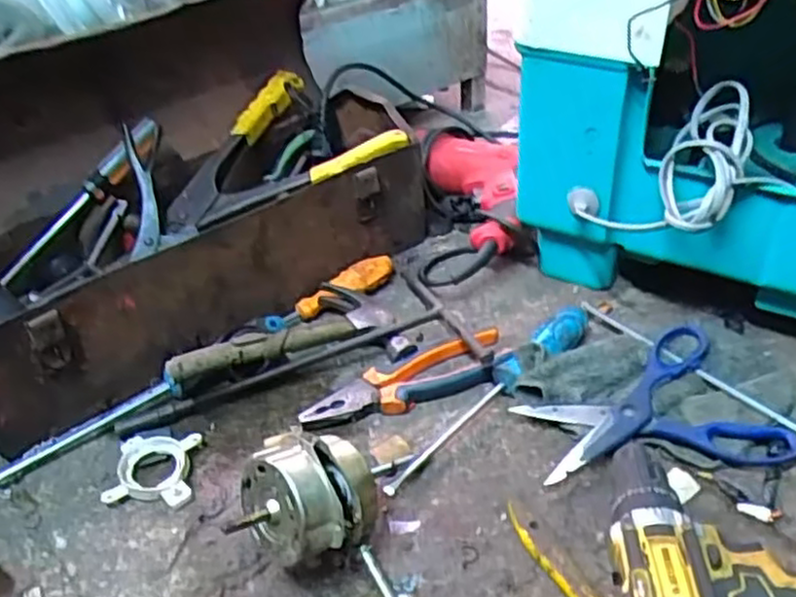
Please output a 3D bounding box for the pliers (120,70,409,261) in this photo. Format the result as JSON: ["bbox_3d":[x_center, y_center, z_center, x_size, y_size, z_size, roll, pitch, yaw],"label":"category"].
[{"bbox_3d":[-0.146,-0.132,0.724,0.269,0.071,0.158,-30,46,-27],"label":"pliers"}]

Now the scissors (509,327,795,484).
[{"bbox_3d":[0.196,0.097,0.583,0.181,0.026,0.133,-15,42,-15],"label":"scissors"}]

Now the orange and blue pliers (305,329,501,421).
[{"bbox_3d":[0.009,0.070,0.635,0.186,0.020,0.053,-16,42,-16],"label":"orange and blue pliers"}]

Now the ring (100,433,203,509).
[{"bbox_3d":[-0.188,0.132,0.576,0.065,0.014,0.060,-1,40,1],"label":"ring"}]

